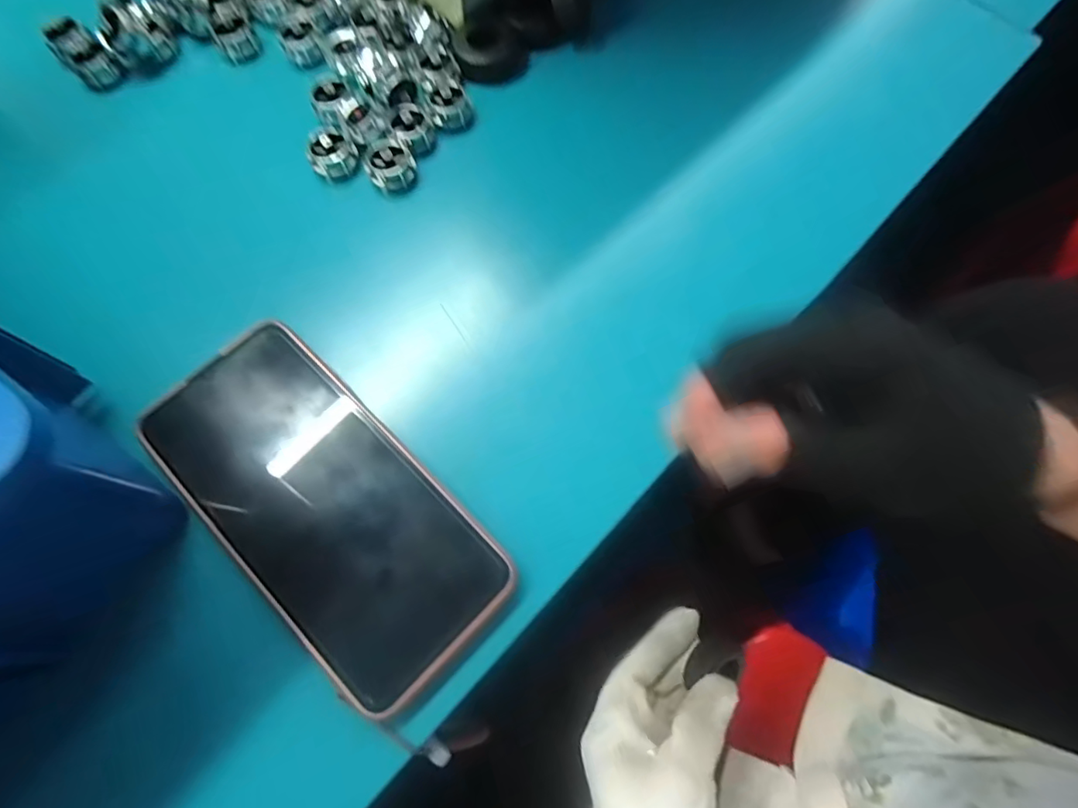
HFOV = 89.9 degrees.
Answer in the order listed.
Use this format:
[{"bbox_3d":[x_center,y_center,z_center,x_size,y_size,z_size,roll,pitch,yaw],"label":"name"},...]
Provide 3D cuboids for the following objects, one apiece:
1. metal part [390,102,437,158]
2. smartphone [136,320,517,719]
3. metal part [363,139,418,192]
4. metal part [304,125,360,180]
[{"bbox_3d":[-0.069,-0.152,0.297,0.022,0.016,0.023,-16,73,-6],"label":"metal part"},{"bbox_3d":[-0.092,0.039,0.228,0.077,0.007,0.167,-43,77,-13],"label":"smartphone"},{"bbox_3d":[-0.080,-0.129,0.289,0.026,0.016,0.022,-28,74,-9],"label":"metal part"},{"bbox_3d":[-0.113,-0.139,0.293,0.025,0.018,0.026,-26,74,-8],"label":"metal part"}]

